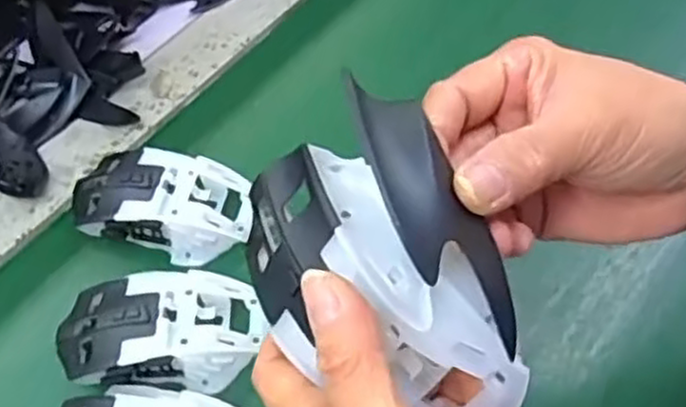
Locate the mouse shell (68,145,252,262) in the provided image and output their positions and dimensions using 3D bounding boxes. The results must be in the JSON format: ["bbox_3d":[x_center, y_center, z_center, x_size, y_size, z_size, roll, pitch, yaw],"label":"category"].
[{"bbox_3d":[-0.110,-0.001,0.462,0.108,0.037,0.060,6,59,10],"label":"mouse shell"}]

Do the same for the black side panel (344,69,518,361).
[{"bbox_3d":[0.026,0.001,0.235,0.031,0.018,0.095,-27,79,-13],"label":"black side panel"}]

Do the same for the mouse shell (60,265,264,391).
[{"bbox_3d":[-0.100,0.070,0.417,0.115,0.039,0.060,-5,57,3],"label":"mouse shell"}]

